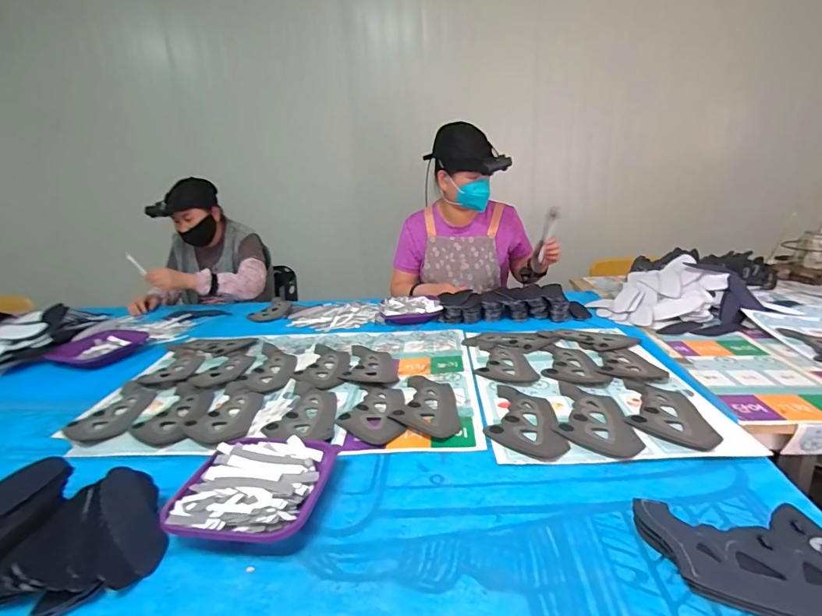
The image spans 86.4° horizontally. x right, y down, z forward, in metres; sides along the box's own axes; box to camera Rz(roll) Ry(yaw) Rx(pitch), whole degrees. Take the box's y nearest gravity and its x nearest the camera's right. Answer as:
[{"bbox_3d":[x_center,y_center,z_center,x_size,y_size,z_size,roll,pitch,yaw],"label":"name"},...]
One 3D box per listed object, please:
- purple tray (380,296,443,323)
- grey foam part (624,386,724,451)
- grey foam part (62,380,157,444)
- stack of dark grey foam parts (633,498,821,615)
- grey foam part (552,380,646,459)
[{"bbox_3d":[-0.001,0.006,1.243,0.175,0.048,0.120,-2,18,4],"label":"purple tray"},{"bbox_3d":[0.434,0.176,0.714,0.122,0.012,0.158,11,23,37],"label":"grey foam part"},{"bbox_3d":[-0.531,0.185,0.799,0.092,0.015,0.188,-4,18,-3],"label":"grey foam part"},{"bbox_3d":[0.352,0.254,0.440,0.219,0.034,0.111,3,19,18],"label":"stack of dark grey foam parts"},{"bbox_3d":[0.297,0.180,0.729,0.116,0.012,0.205,1,19,11],"label":"grey foam part"}]

